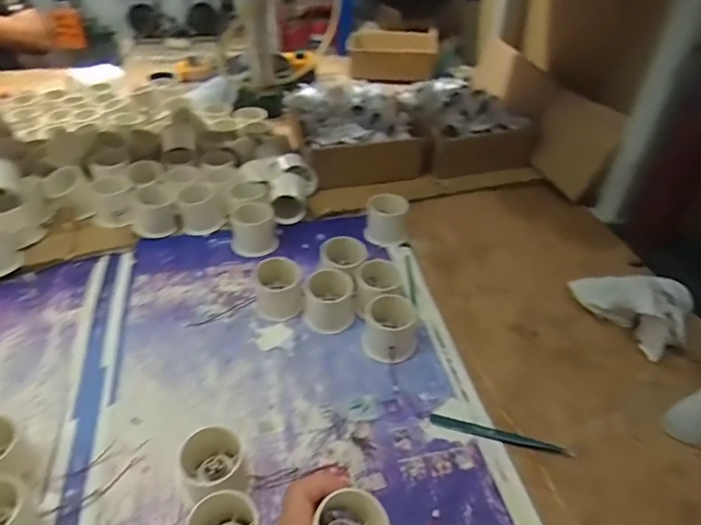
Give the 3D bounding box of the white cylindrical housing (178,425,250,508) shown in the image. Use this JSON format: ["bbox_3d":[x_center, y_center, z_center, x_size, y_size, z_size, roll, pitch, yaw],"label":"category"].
[{"bbox_3d":[-0.113,0.170,0.409,0.048,0.047,0.045,1,41,-1],"label":"white cylindrical housing"}]

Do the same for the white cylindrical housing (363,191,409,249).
[{"bbox_3d":[0.049,-0.060,0.664,0.055,0.059,0.054,1,41,-1],"label":"white cylindrical housing"}]

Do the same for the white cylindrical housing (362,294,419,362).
[{"bbox_3d":[0.042,0.068,0.521,0.055,0.049,0.056,1,41,-1],"label":"white cylindrical housing"}]

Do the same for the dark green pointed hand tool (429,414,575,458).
[{"bbox_3d":[0.138,0.161,0.455,0.127,0.009,0.013,14,42,14],"label":"dark green pointed hand tool"}]

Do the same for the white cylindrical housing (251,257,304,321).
[{"bbox_3d":[-0.082,0.027,0.553,0.054,0.049,0.052,1,41,-1],"label":"white cylindrical housing"}]

